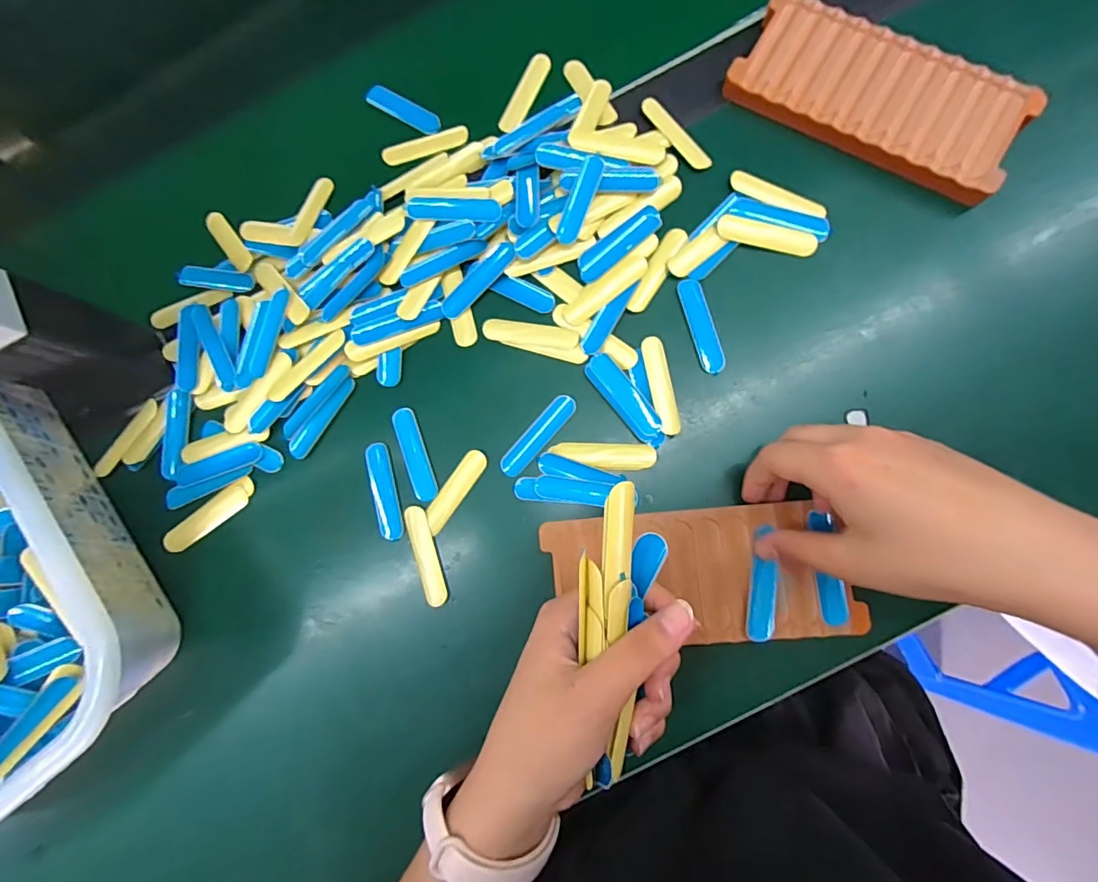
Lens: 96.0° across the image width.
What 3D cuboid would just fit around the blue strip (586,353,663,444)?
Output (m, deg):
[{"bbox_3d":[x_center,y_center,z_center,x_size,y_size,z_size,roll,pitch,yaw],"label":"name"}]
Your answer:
[{"bbox_3d":[0.047,-0.028,0.312,0.019,0.004,0.063,-38,81,1],"label":"blue strip"}]

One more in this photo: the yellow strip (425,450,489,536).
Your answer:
[{"bbox_3d":[-0.060,0.031,0.315,0.014,0.004,0.058,36,88,9],"label":"yellow strip"}]

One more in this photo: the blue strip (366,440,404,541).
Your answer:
[{"bbox_3d":[-0.106,0.032,0.318,0.015,0.005,0.062,-14,82,5],"label":"blue strip"}]

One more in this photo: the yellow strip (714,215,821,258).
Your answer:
[{"bbox_3d":[0.139,-0.131,0.313,0.062,0.005,0.017,13,85,8],"label":"yellow strip"}]

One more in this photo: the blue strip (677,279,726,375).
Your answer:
[{"bbox_3d":[0.097,-0.073,0.313,0.015,0.004,0.062,-16,82,4],"label":"blue strip"}]

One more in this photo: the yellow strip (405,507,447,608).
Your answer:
[{"bbox_3d":[-0.078,0.072,0.312,0.014,0.004,0.063,-17,82,4],"label":"yellow strip"}]

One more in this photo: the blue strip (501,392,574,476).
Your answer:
[{"bbox_3d":[-0.007,-0.004,0.314,0.016,0.004,0.062,41,89,9],"label":"blue strip"}]

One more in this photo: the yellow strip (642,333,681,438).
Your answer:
[{"bbox_3d":[0.071,-0.035,0.311,0.014,0.004,0.062,-11,82,5],"label":"yellow strip"}]

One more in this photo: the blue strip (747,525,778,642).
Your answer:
[{"bbox_3d":[0.121,0.080,0.278,0.016,0.006,0.062,5,82,7],"label":"blue strip"}]

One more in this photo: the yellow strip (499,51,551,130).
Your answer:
[{"bbox_3d":[-0.017,-0.249,0.356,0.016,0.004,0.064,25,85,1],"label":"yellow strip"}]

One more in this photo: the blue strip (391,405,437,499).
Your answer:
[{"bbox_3d":[-0.087,0.009,0.319,0.016,0.004,0.062,-19,82,4],"label":"blue strip"}]

